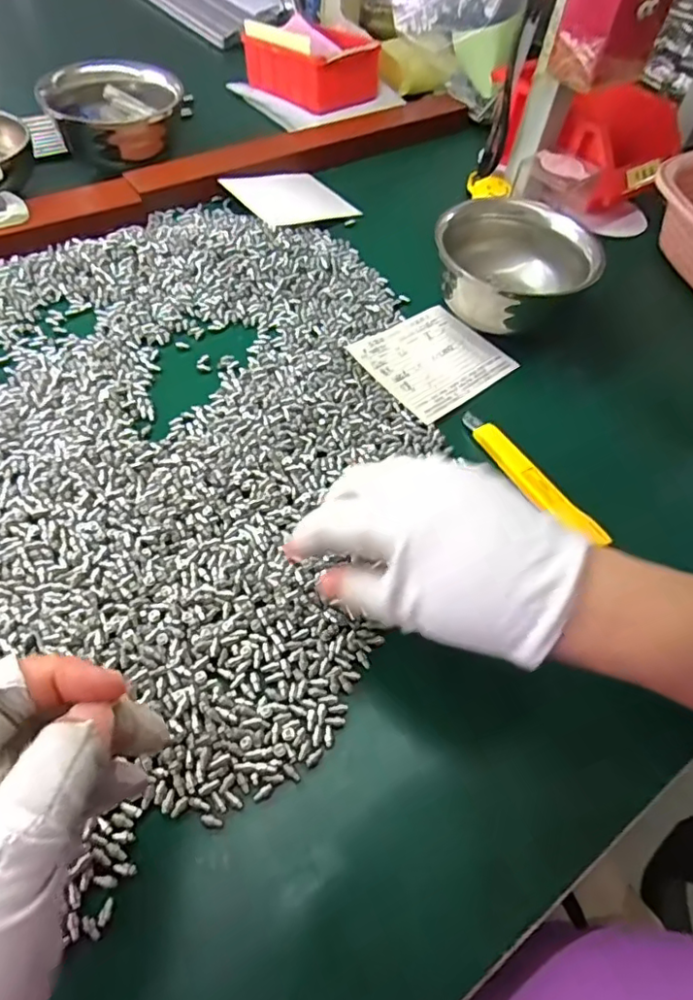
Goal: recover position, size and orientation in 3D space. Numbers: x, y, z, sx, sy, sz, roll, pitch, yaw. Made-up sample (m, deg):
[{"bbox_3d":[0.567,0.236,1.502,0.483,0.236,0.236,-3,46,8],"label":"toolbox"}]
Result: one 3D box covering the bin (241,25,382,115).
[{"bbox_3d":[-0.039,-0.493,0.633,0.093,0.053,0.143,-36,66,-25],"label":"bin"}]

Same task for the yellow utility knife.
[{"bbox_3d":[0.120,-0.016,0.374,0.019,0.009,0.128,-29,64,-23],"label":"yellow utility knife"}]

